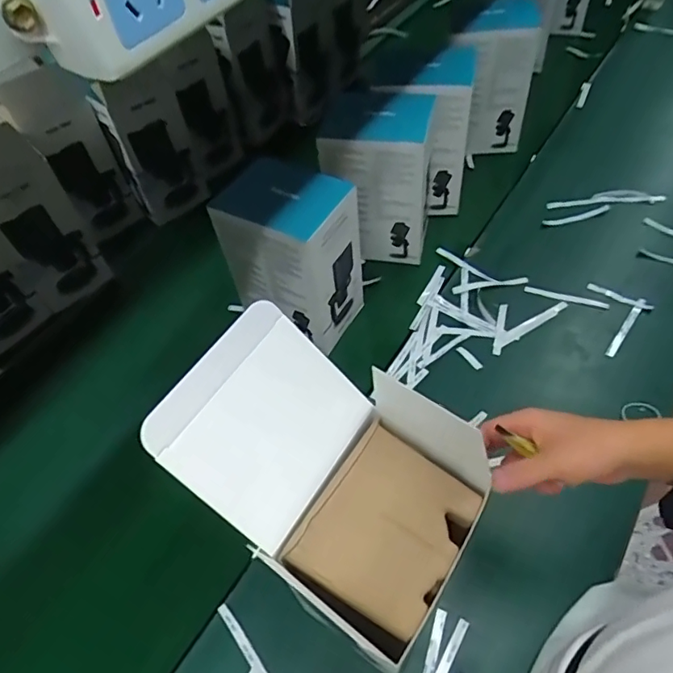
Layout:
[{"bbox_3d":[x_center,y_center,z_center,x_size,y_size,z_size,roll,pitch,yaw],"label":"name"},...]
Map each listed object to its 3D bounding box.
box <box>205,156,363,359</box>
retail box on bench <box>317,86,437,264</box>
[{"bbox_3d":[-0.060,-0.110,0.743,0.161,0.222,0.124,21,59,19],"label":"box"},{"bbox_3d":[0.066,-0.240,0.822,0.141,0.233,0.119,5,55,9],"label":"retail box on bench"}]

